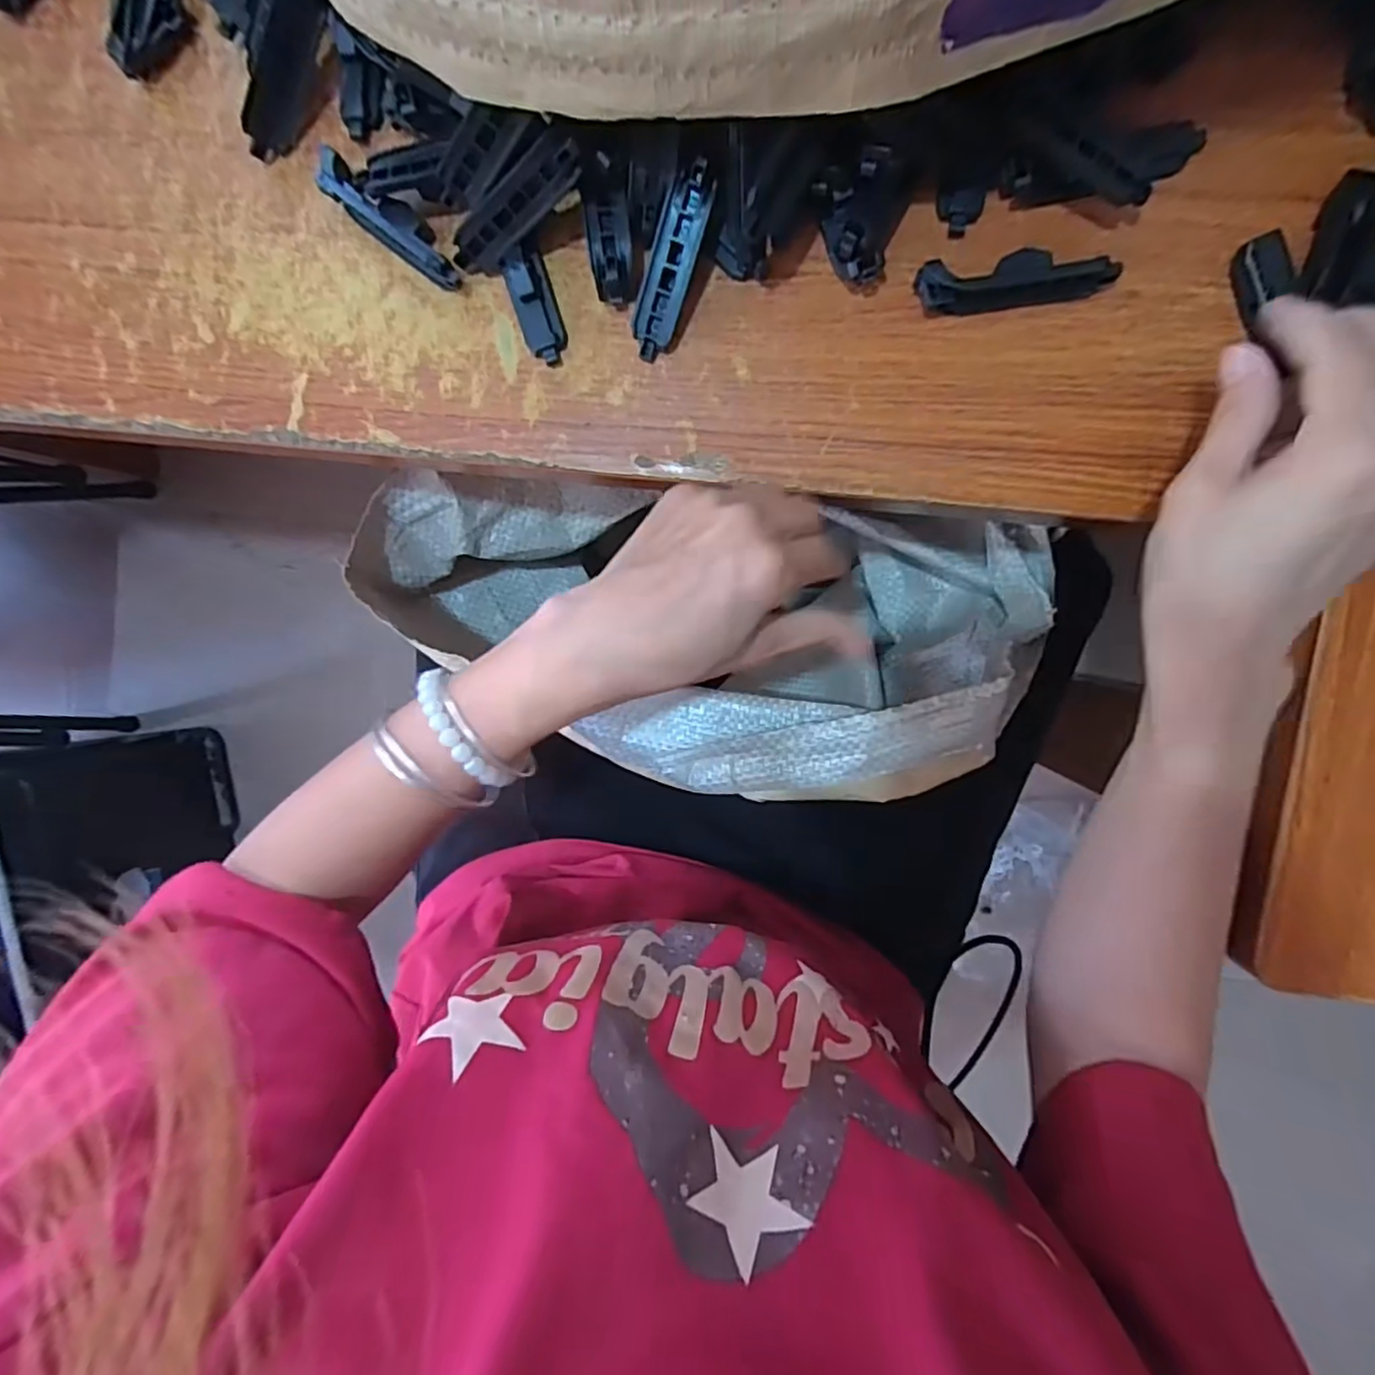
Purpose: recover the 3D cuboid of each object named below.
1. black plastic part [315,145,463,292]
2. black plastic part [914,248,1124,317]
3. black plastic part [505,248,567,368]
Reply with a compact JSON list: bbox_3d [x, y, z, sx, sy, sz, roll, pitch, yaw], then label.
[{"bbox_3d":[-0.127,-0.200,0.280,0.070,0.017,0.019,37,99,-1],"label":"black plastic part"},{"bbox_3d":[0.133,-0.166,0.264,0.076,0.015,0.019,-6,97,6],"label":"black plastic part"},{"bbox_3d":[-0.066,-0.165,0.284,0.018,0.015,0.045,-14,109,7],"label":"black plastic part"}]

